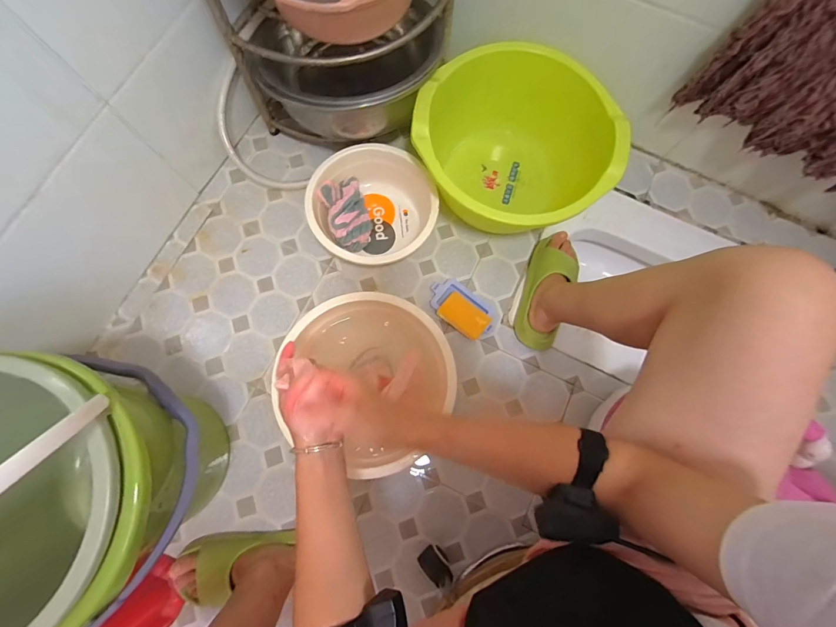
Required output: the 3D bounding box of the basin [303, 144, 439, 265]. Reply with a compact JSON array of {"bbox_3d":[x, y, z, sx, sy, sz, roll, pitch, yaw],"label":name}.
[{"bbox_3d":[-0.094,-0.217,0.773,0.255,0.107,0.236,0,77,-1],"label":"basin"}]

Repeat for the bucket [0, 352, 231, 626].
[{"bbox_3d":[-0.493,0.247,0.528,0.354,0.355,0.325,0,77,-1],"label":"bucket"}]

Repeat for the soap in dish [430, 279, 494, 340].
[{"bbox_3d":[0.092,-0.013,0.771,0.145,0.048,0.090,39,80,8],"label":"soap in dish"}]

